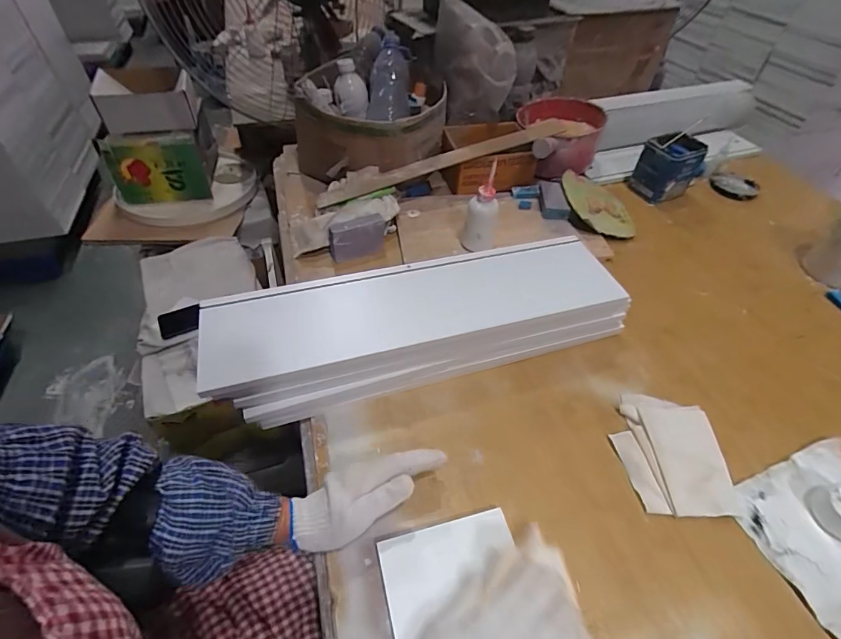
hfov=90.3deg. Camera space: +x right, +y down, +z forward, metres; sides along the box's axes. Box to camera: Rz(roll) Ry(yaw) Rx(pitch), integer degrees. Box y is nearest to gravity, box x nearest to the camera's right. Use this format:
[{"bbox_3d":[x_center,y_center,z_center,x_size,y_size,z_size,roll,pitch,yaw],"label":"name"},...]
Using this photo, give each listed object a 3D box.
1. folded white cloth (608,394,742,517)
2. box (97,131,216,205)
[{"bbox_3d":[0.318,0.168,0.534,0.125,0.015,0.151,1,48,-1],"label":"folded white cloth"},{"bbox_3d":[-0.754,-0.425,1.206,0.241,0.184,0.064,-8,48,-9],"label":"box"}]

